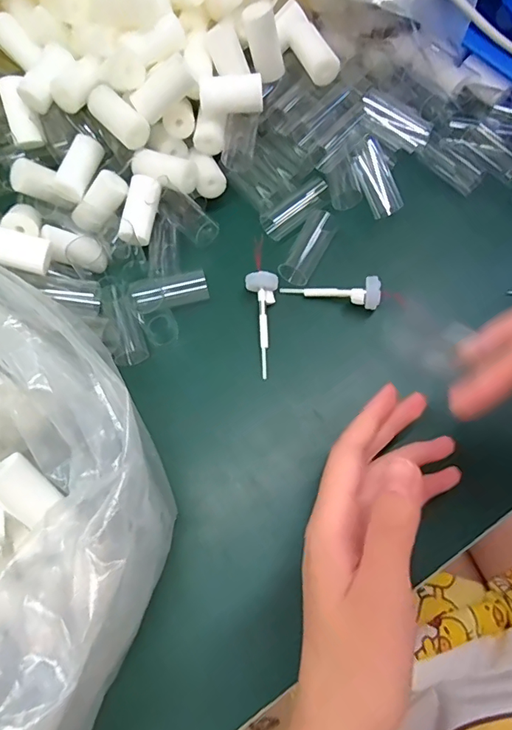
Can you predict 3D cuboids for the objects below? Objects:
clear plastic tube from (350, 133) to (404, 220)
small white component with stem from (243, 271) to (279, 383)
[{"bbox_3d":[0.081,-0.129,0.323,0.018,0.018,0.054,-25,94,-8],"label":"clear plastic tube"},{"bbox_3d":[0.004,-0.027,0.295,0.021,0.014,0.066,-1,71,0],"label":"small white component with stem"}]

